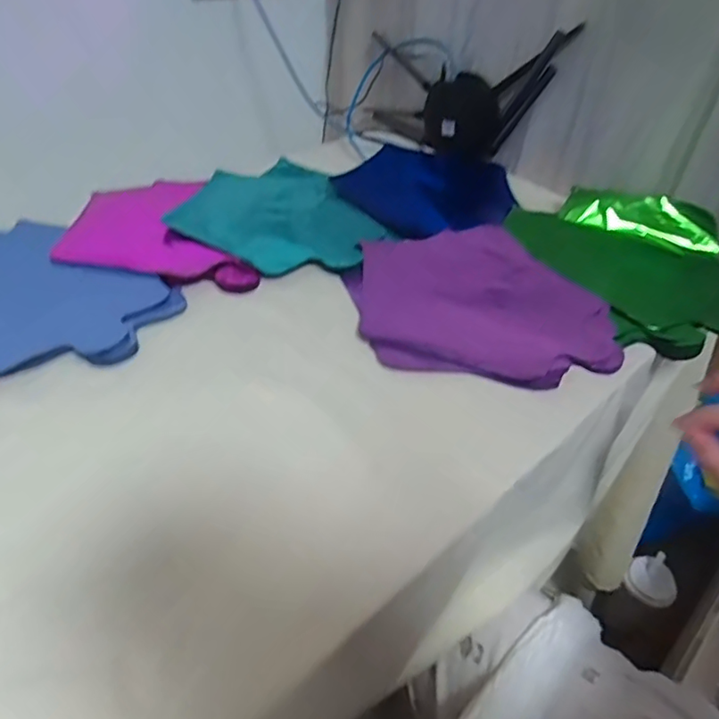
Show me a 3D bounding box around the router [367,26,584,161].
[{"bbox_3d":[0.125,-0.389,0.775,0.039,0.185,0.313,-27,51,-31],"label":"router"}]

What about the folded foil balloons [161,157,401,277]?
[{"bbox_3d":[-0.101,-0.166,0.641,0.208,0.012,0.260,-22,50,-27],"label":"folded foil balloons"}]

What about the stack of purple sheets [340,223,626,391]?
[{"bbox_3d":[0.114,-0.059,0.546,0.230,0.018,0.218,-4,44,-11],"label":"stack of purple sheets"}]

